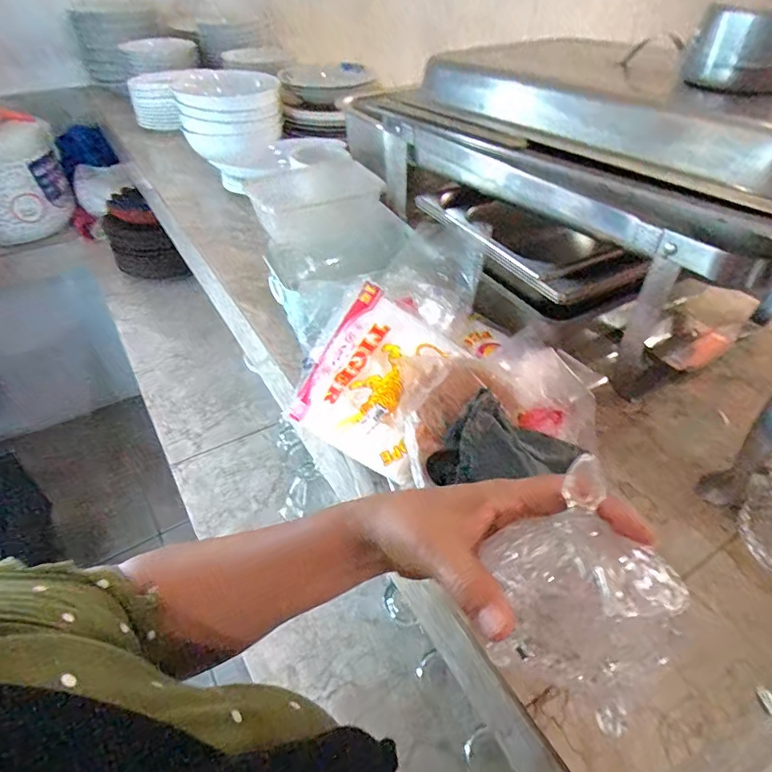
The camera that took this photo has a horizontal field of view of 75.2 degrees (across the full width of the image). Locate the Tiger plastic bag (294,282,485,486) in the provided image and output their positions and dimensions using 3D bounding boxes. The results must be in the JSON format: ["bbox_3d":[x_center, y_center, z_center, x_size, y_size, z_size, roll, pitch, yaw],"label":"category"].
[{"bbox_3d":[-0.001,-0.003,0.472,0.150,0.027,0.149,27,81,30],"label":"Tiger plastic bag"}]

